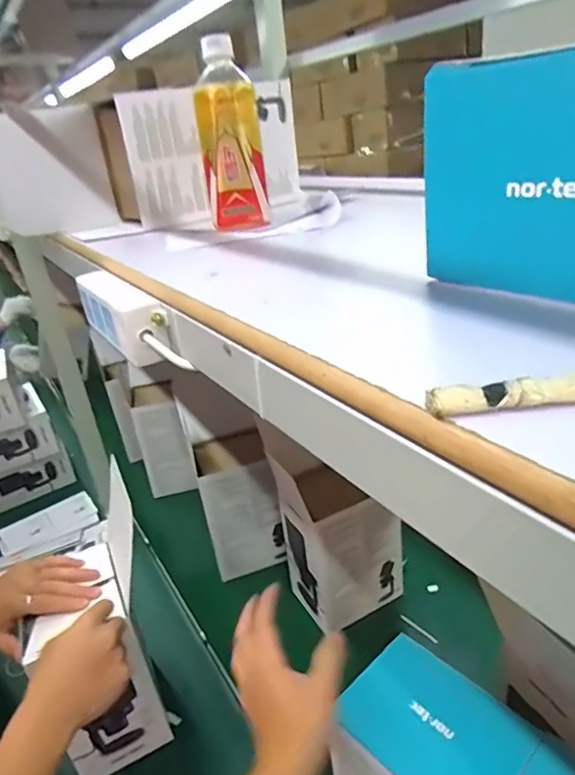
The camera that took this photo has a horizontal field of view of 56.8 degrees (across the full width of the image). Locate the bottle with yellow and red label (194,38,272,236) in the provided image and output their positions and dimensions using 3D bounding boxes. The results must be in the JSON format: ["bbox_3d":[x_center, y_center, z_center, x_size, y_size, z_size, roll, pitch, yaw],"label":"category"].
[{"bbox_3d":[-0.059,-0.258,0.557,0.063,0.176,0.047,-8,27,-1],"label":"bottle with yellow and red label"}]

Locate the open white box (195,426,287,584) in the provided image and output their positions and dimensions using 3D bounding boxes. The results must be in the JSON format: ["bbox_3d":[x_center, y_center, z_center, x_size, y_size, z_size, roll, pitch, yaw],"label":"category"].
[{"bbox_3d":[-0.084,0.213,0.958,0.128,0.239,0.107,-12,27,-9],"label":"open white box"}]

